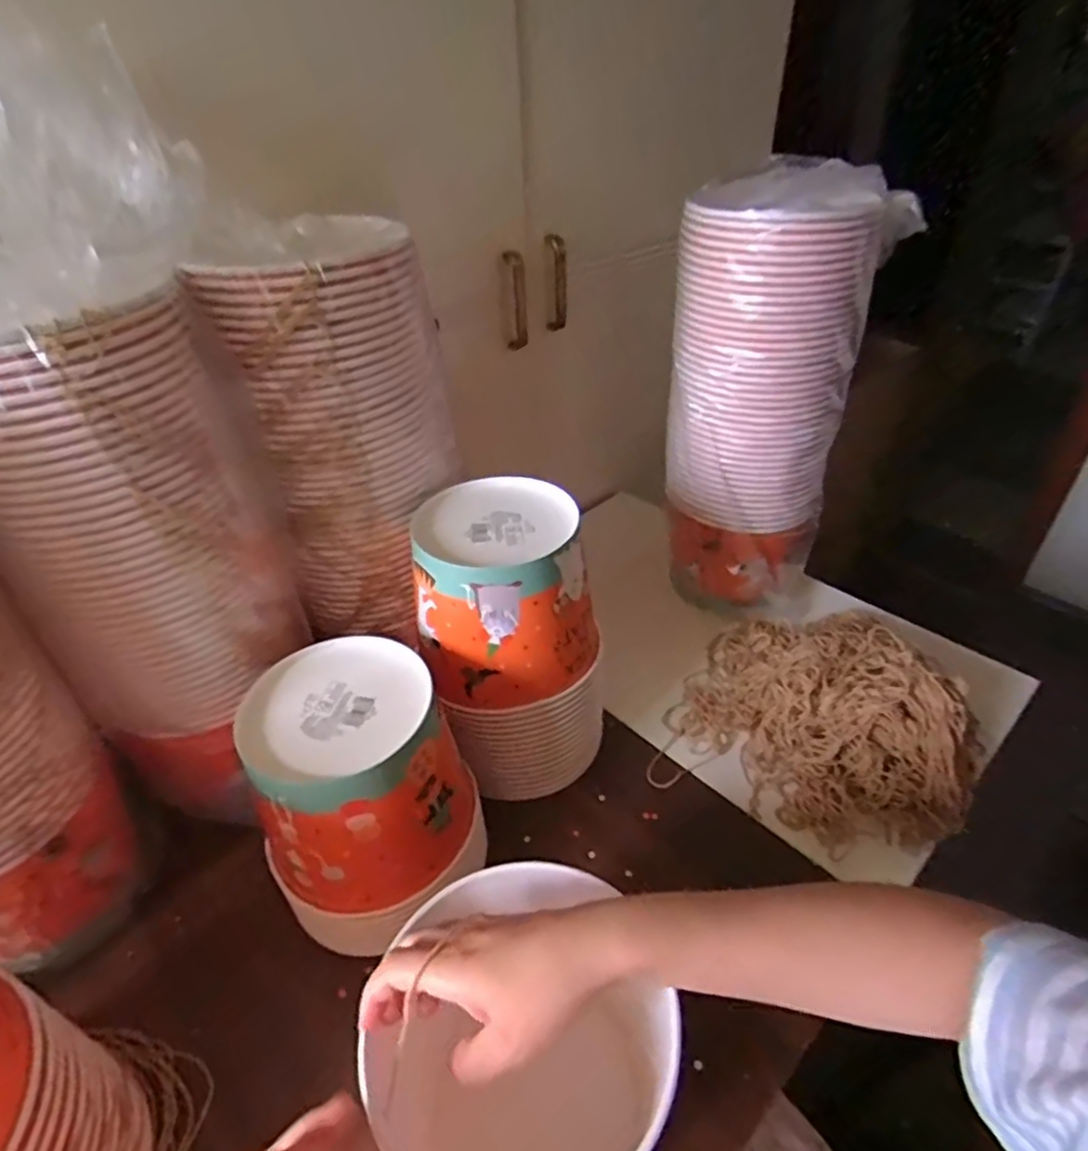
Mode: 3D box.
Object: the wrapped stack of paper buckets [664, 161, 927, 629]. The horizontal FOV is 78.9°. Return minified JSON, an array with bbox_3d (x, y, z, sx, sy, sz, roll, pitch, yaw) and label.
[{"bbox_3d":[0.219,-0.157,0.676,0.174,0.422,0.147,10,40,16],"label":"wrapped stack of paper buckets"}]

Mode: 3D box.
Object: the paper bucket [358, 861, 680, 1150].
[{"bbox_3d":[-0.015,0.284,0.400,0.171,0.158,0.152,16,42,22],"label":"paper bucket"}]

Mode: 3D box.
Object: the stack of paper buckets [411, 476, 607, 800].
[{"bbox_3d":[-0.027,0.059,0.575,0.138,0.250,0.137,-2,38,0],"label":"stack of paper buckets"}]

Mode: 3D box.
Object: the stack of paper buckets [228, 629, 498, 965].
[{"bbox_3d":[-0.130,0.154,0.485,0.149,0.158,0.145,-22,42,-23],"label":"stack of paper buckets"}]

